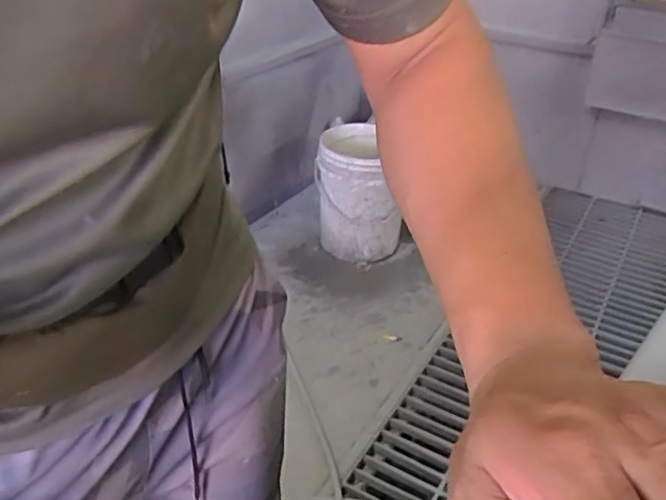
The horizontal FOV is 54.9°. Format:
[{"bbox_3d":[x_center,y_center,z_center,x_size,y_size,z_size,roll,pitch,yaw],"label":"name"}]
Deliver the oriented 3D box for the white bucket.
[{"bbox_3d":[0.084,-0.173,1.971,0.259,0.364,0.310,3,32,1],"label":"white bucket"}]

